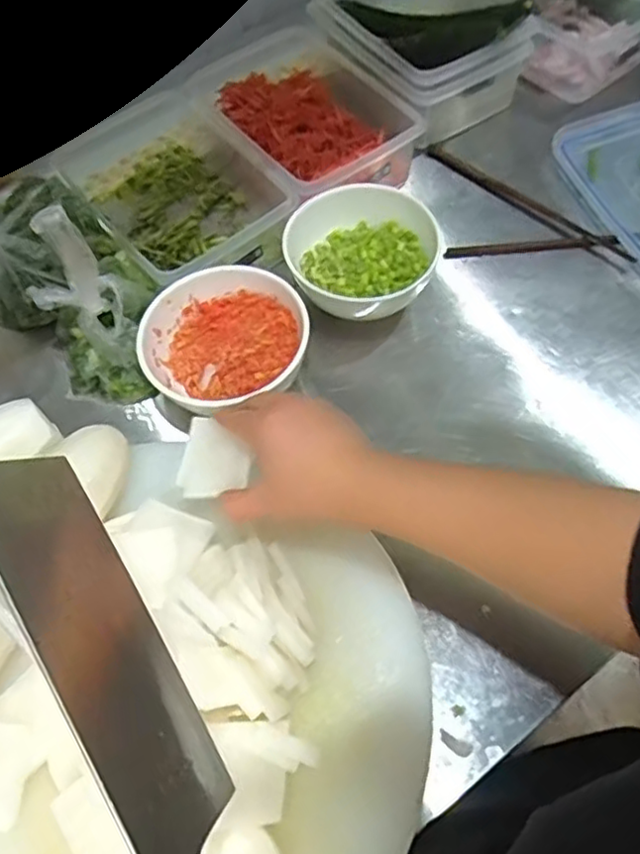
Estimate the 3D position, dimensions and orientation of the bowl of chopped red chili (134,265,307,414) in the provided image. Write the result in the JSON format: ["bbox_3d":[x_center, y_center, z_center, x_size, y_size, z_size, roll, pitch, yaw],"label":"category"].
[{"bbox_3d":[-0.077,-0.065,0.563,0.129,0.076,0.130,-2,61,3],"label":"bowl of chopped red chili"}]

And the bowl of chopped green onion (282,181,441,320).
[{"bbox_3d":[0.038,-0.162,0.607,0.129,0.071,0.135,-2,61,3],"label":"bowl of chopped green onion"}]

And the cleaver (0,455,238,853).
[{"bbox_3d":[-0.075,0.147,0.292,0.026,0.097,0.294,-30,79,9],"label":"cleaver"}]

